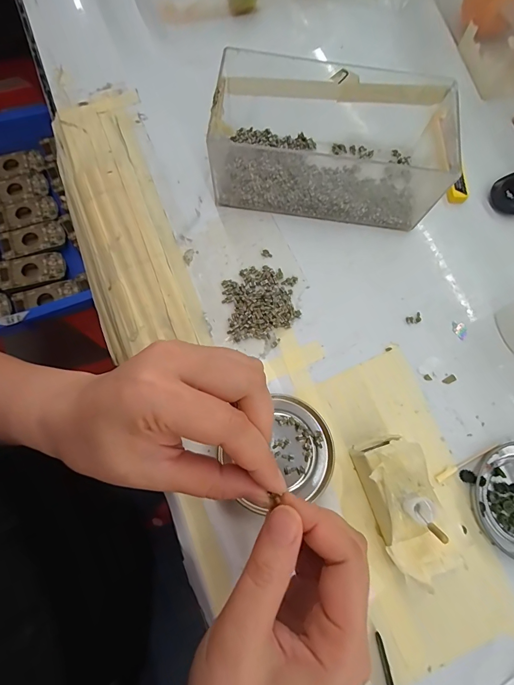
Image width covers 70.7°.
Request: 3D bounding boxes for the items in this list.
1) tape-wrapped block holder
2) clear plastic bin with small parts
[{"bbox_3d":[0.092,0.105,0.235,0.043,0.046,0.083,-22,77,-10],"label":"tape-wrapped block holder"},{"bbox_3d":[0.071,-0.160,0.297,0.204,0.064,0.102,10,74,-1],"label":"clear plastic bin with small parts"}]

